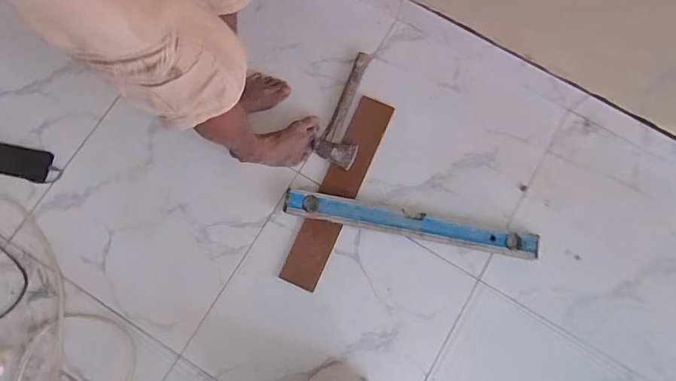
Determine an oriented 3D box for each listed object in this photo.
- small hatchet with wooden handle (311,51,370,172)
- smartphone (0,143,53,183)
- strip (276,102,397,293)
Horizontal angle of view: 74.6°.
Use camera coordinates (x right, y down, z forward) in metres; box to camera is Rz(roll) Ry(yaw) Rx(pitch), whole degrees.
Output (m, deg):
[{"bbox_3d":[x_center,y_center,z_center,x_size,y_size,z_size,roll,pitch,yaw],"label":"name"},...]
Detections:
[{"bbox_3d":[0.038,-0.197,1.087,0.103,0.030,0.278,25,78,5],"label":"small hatchet with wooden handle"},{"bbox_3d":[-0.769,-0.069,1.066,0.146,0.016,0.075,11,77,2],"label":"smartphone"},{"bbox_3d":[0.001,-0.004,1.056,0.087,0.007,0.482,24,78,5],"label":"strip"}]

